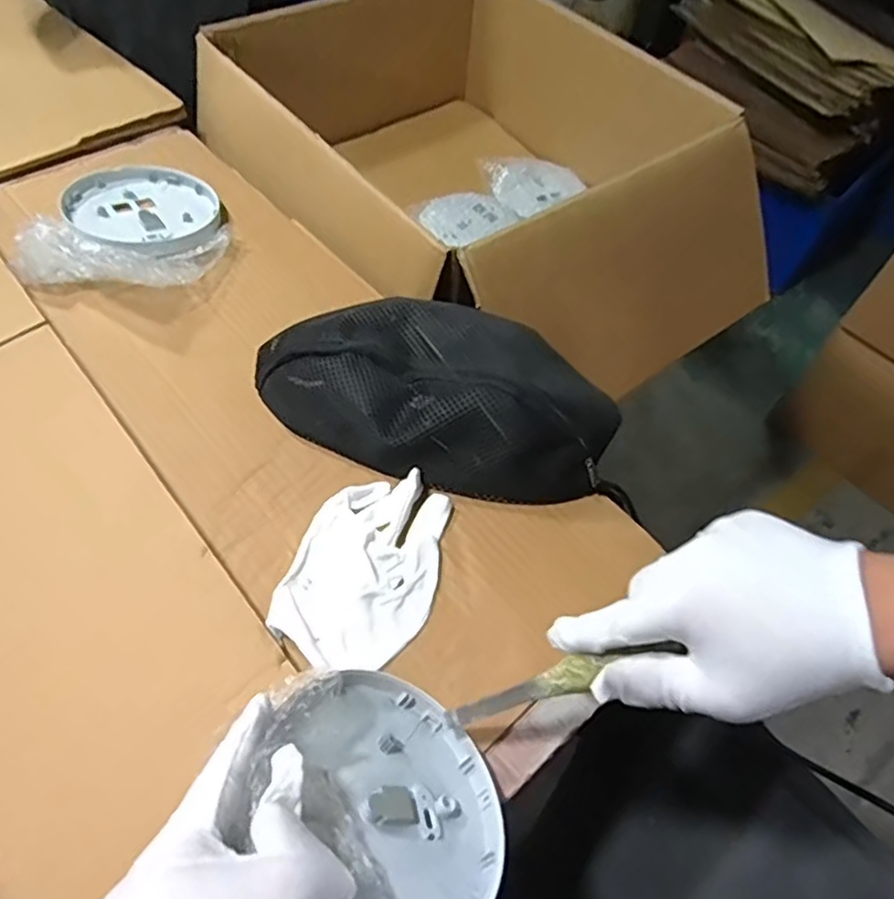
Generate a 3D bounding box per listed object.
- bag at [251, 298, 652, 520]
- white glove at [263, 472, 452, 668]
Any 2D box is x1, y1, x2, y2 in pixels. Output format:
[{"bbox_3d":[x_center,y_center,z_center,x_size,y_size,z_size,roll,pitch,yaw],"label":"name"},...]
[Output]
[{"bbox_3d":[-0.004,-0.055,0.500,0.283,0.071,0.151,9,54,1],"label":"bag"},{"bbox_3d":[-0.054,0.078,0.438,0.094,0.022,0.136,15,54,6],"label":"white glove"}]

